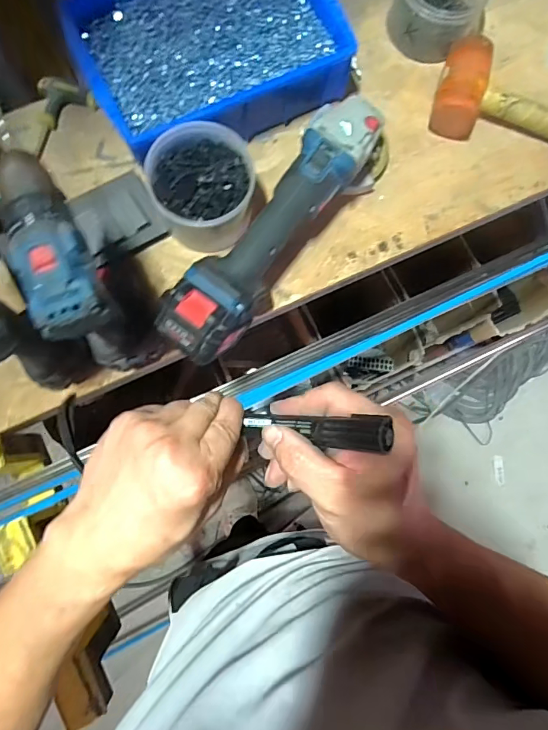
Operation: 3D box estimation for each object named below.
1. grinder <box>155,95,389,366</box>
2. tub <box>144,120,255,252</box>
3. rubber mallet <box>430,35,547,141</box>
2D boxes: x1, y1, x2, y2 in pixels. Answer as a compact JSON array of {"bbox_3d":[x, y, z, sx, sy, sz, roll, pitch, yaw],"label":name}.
[{"bbox_3d":[0.015,-0.161,0.508,0.083,0.110,0.379,39,81,2],"label":"grinder"},{"bbox_3d":[-0.083,-0.205,0.523,0.115,0.072,0.117,1,82,-4],"label":"tub"},{"bbox_3d":[0.353,-0.336,0.581,0.290,0.053,0.112,10,81,-3],"label":"rubber mallet"}]

